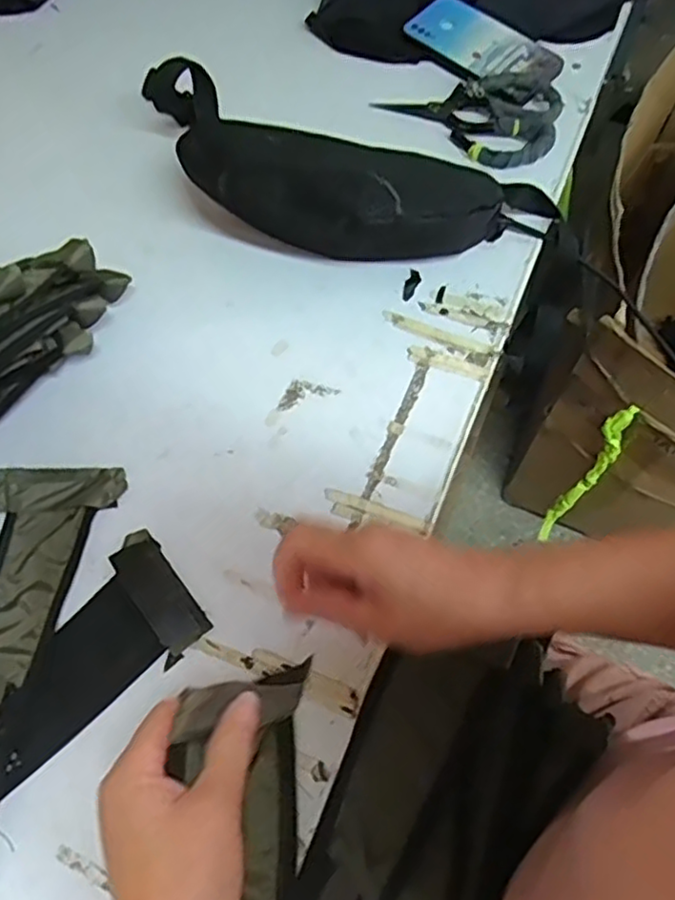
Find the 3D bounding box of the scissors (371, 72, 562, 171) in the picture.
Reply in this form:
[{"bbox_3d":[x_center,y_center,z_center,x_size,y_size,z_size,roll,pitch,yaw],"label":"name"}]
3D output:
[{"bbox_3d":[0.129,-0.338,0.660,0.174,0.018,0.103,21,69,12],"label":"scissors"}]

